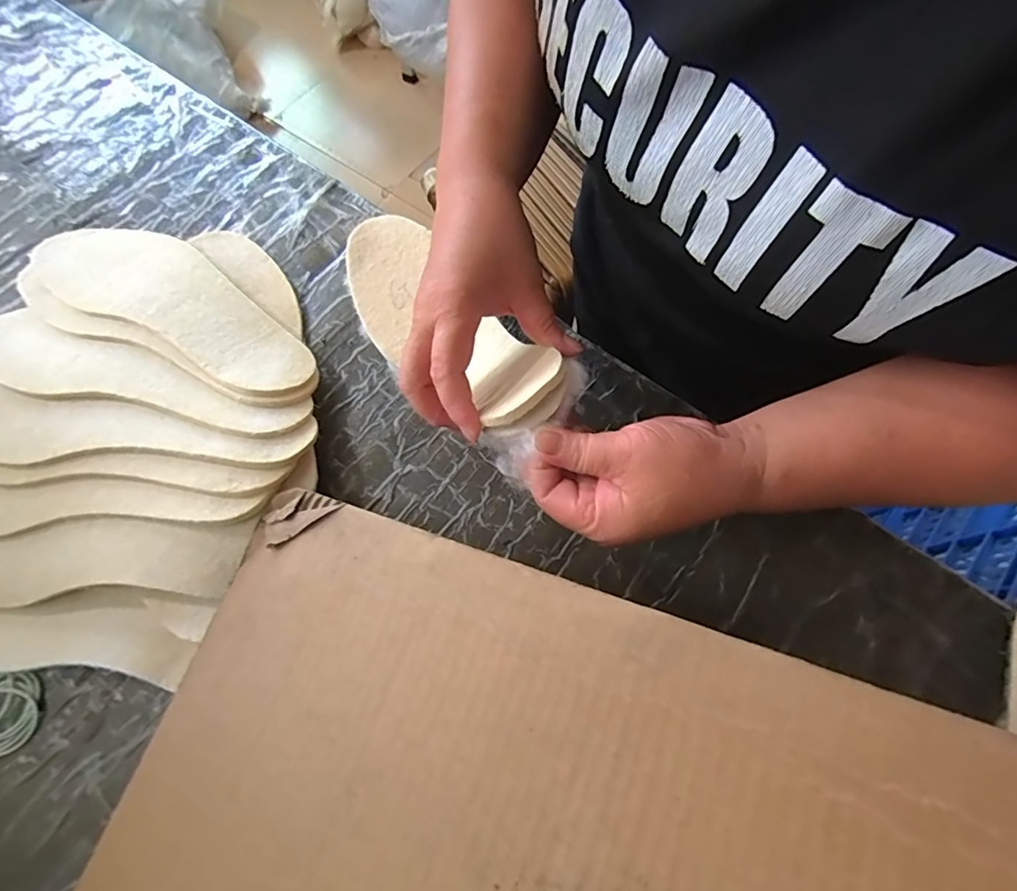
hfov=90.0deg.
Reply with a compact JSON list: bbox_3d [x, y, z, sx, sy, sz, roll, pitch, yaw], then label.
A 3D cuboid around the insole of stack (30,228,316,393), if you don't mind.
[{"bbox_3d":[-0.271,-0.123,0.412,0.281,0.015,0.091,26,58,12],"label":"insole of stack"}]

